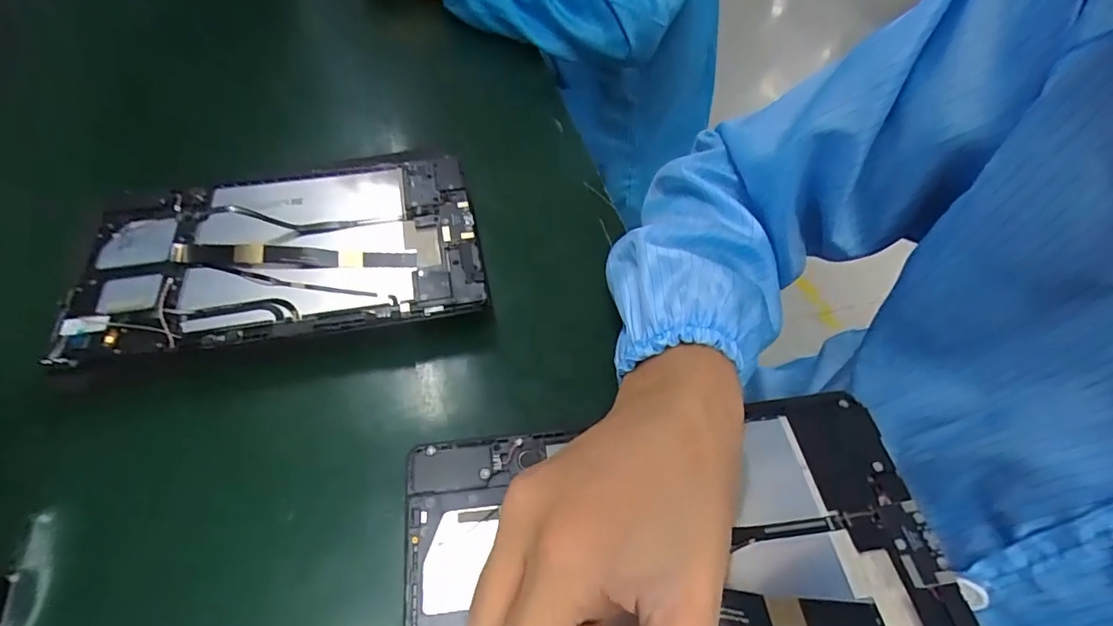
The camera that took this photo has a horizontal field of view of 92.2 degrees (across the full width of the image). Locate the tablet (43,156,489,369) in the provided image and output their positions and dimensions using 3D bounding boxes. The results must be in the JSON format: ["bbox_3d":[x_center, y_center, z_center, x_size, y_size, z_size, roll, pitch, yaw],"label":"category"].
[{"bbox_3d":[-0.173,-0.043,0.344,0.235,0.015,0.143,-9,55,-8],"label":"tablet"}]

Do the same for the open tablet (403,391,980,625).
[{"bbox_3d":[0.055,0.116,0.236,0.236,0.009,0.152,-6,55,-8],"label":"open tablet"}]

